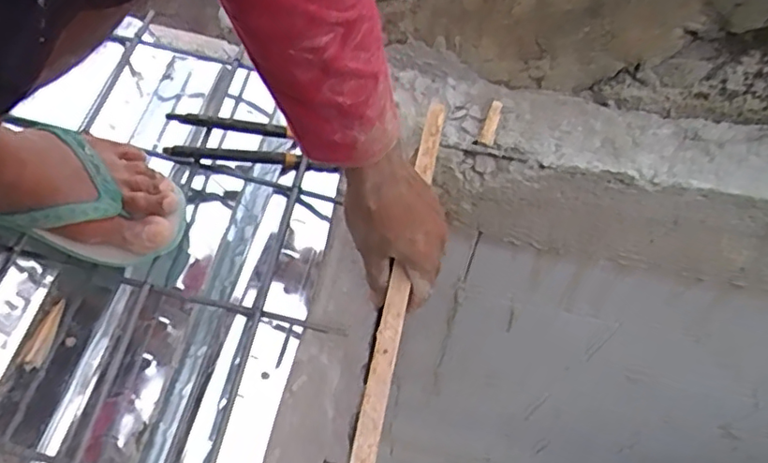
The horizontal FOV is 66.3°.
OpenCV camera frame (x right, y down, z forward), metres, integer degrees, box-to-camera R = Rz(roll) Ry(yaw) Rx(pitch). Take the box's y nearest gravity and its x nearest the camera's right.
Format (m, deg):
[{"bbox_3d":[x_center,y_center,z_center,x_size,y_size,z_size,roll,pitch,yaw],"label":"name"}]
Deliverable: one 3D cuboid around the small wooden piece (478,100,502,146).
[{"bbox_3d":[0.123,-0.125,0.675,0.016,0.011,0.053,16,87,8],"label":"small wooden piece"}]

